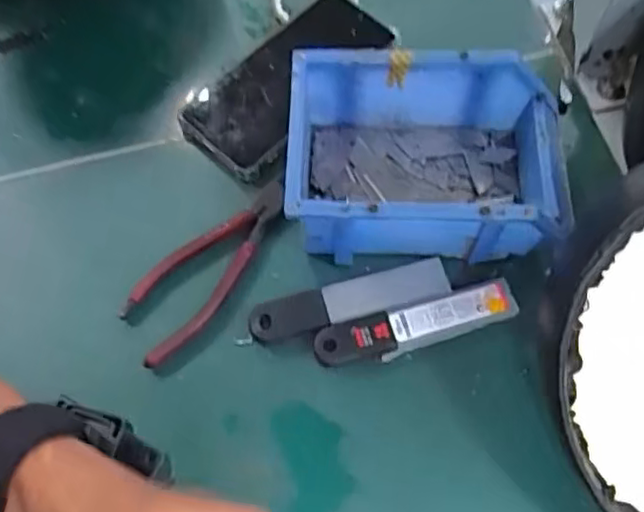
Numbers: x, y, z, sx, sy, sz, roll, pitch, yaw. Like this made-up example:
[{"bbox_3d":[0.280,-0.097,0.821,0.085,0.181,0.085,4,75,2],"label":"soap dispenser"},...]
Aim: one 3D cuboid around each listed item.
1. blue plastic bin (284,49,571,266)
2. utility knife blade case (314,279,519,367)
[{"bbox_3d":[0.067,-0.061,0.417,0.173,0.072,0.115,2,65,3],"label":"blue plastic bin"},{"bbox_3d":[0.059,0.042,0.405,0.126,0.008,0.027,-14,65,-5],"label":"utility knife blade case"}]

